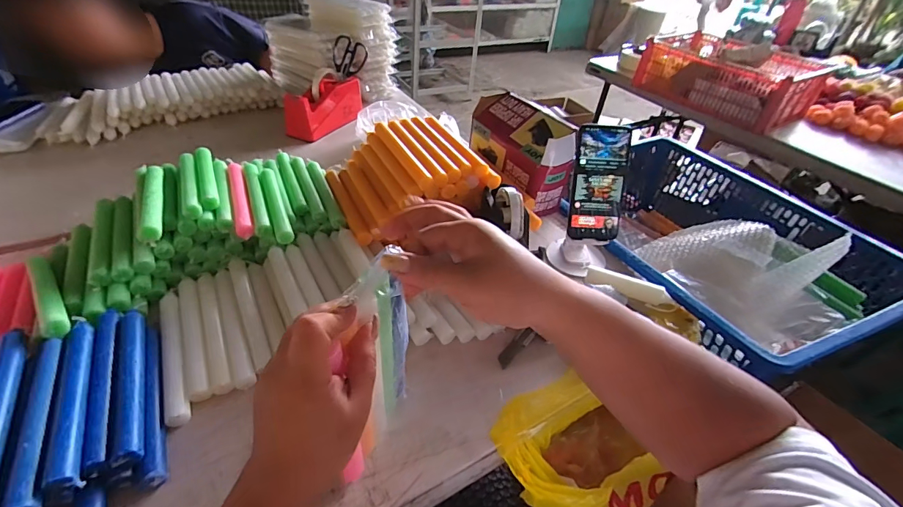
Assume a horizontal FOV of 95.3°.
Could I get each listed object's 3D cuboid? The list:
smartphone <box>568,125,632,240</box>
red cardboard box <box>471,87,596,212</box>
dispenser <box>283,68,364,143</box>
[{"bbox_3d":[0.214,-0.100,0.596,0.077,0.162,0.008,1,14,2],"label":"smartphone"},{"bbox_3d":[0.124,-0.208,0.791,0.093,0.127,0.264,-16,44,-23],"label":"red cardboard box"},{"bbox_3d":[-0.305,-0.362,0.994,0.080,0.103,0.211,18,41,16],"label":"dispenser"}]

